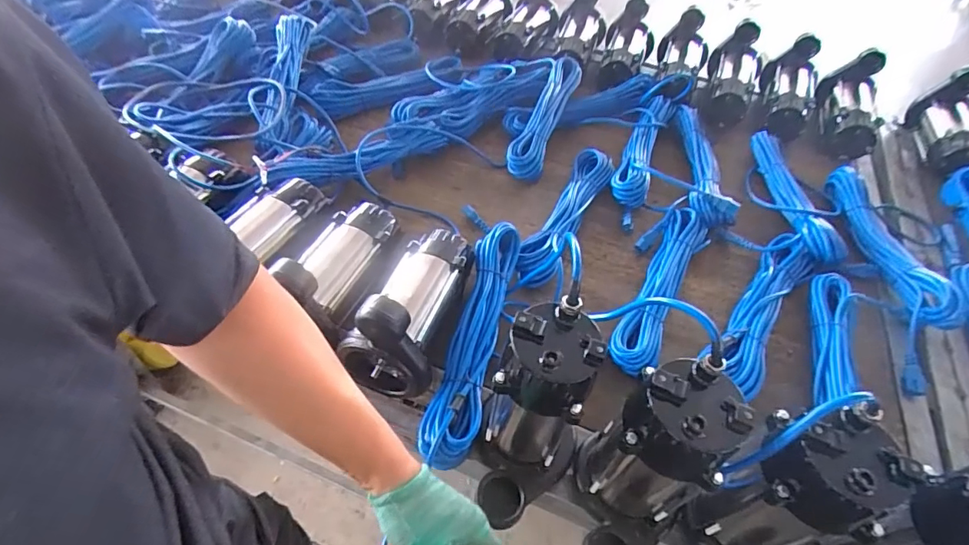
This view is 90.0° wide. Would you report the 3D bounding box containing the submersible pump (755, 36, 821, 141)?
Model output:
[{"bbox_3d":[0.684,-0.396,1.081,0.111,0.102,0.279,20,63,11],"label":"submersible pump"}]

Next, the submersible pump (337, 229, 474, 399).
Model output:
[{"bbox_3d":[-0.096,0.024,0.646,0.104,0.153,0.236,14,51,6],"label":"submersible pump"}]

